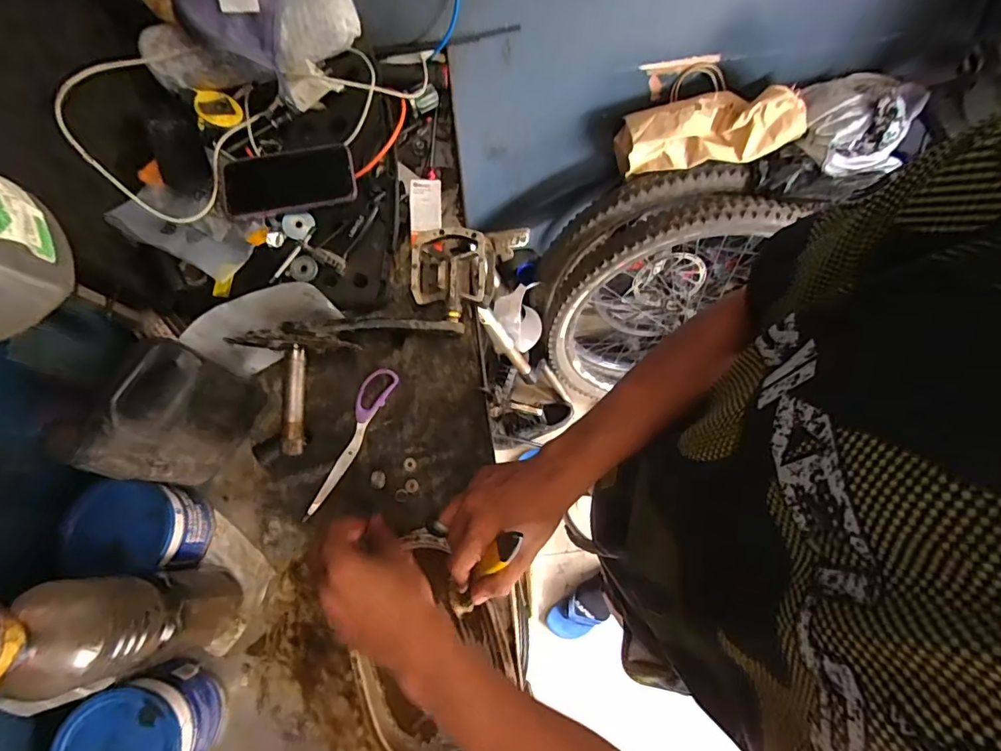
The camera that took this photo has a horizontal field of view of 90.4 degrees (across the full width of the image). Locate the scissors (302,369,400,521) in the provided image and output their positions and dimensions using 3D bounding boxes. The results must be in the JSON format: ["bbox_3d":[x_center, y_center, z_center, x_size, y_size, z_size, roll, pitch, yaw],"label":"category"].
[{"bbox_3d":[-0.180,0.076,0.586,0.032,0.017,0.191,27,76,6],"label":"scissors"}]

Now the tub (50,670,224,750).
[{"bbox_3d":[-0.329,0.335,0.464,0.100,0.110,0.097,0,75,-1],"label":"tub"}]

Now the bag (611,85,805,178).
[{"bbox_3d":[0.367,-0.428,0.877,0.311,0.124,0.093,-4,75,12],"label":"bag"}]

